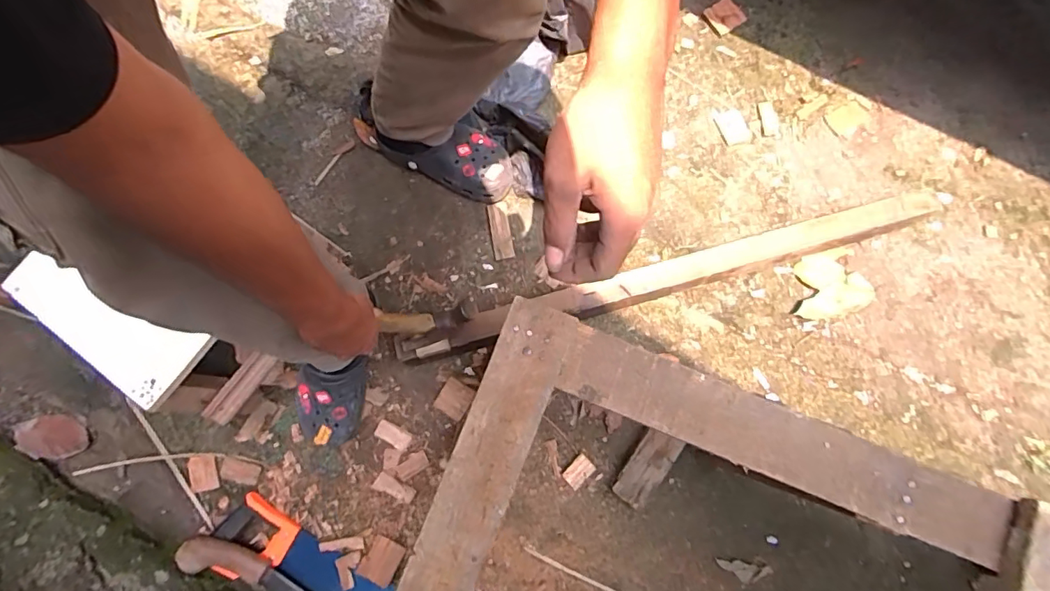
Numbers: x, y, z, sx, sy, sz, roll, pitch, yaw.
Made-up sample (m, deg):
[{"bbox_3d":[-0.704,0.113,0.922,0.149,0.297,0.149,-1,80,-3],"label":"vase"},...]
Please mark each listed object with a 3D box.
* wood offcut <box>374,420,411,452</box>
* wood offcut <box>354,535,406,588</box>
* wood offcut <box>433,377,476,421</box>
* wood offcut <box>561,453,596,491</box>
[{"bbox_3d":[-0.215,0.228,0.825,0.058,0.009,0.028,33,82,7],"label":"wood offcut"},{"bbox_3d":[-0.222,0.409,0.780,0.054,0.009,0.060,24,70,11],"label":"wood offcut"},{"bbox_3d":[-0.115,0.171,0.834,0.050,0.014,0.057,30,82,6],"label":"wood offcut"},{"bbox_3d":[0.085,0.283,0.814,0.049,0.008,0.035,-44,82,-6],"label":"wood offcut"}]

